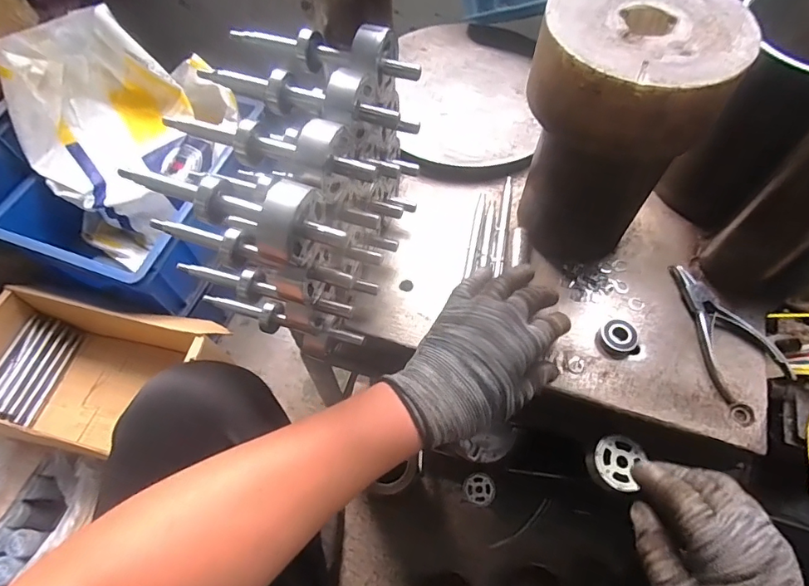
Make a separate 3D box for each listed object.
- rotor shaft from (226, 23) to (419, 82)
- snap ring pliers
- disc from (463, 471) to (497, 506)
[{"bbox_3d":[-0.064,-0.195,0.375,0.156,0.033,0.041,23,64,13],"label":"rotor shaft"},{"bbox_3d":[0.296,0.031,0.458,0.070,0.014,0.133,-20,62,-10],"label":"snap ring pliers"},{"bbox_3d":[0.126,0.328,0.806,0.053,0.013,0.049,0,61,1],"label":"disc"}]

